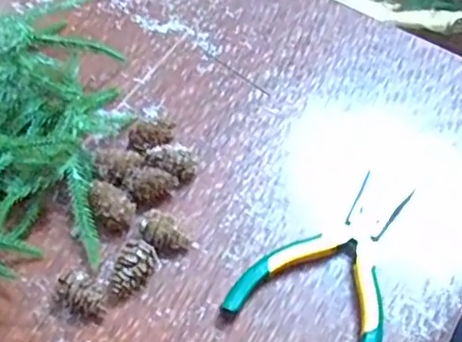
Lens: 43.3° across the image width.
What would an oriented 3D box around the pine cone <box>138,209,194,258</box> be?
[{"bbox_3d":[-0.045,0.044,0.389,0.032,0.023,0.021,33,64,18],"label":"pine cone"}]

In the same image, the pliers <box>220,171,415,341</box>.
[{"bbox_3d":[0.076,0.059,0.386,0.095,0.017,0.144,32,64,17],"label":"pliers"}]

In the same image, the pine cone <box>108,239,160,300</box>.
[{"bbox_3d":[-0.064,0.064,0.378,0.021,0.022,0.038,27,62,15],"label":"pine cone"}]

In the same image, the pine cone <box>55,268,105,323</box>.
[{"bbox_3d":[-0.095,0.080,0.368,0.032,0.021,0.023,40,66,21],"label":"pine cone"}]

